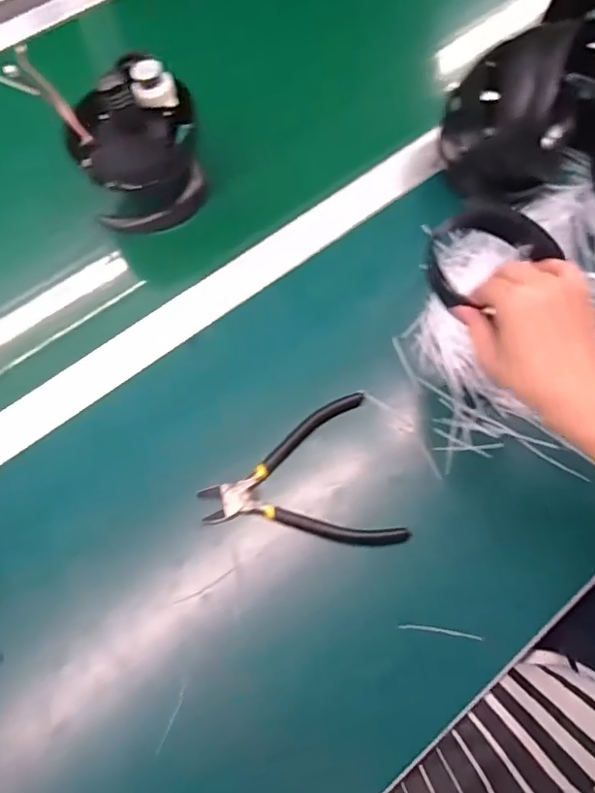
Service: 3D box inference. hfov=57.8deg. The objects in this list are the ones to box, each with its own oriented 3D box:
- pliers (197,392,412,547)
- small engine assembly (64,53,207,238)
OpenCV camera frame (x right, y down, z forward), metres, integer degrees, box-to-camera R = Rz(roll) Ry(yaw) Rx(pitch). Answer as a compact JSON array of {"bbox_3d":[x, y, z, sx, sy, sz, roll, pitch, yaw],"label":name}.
[{"bbox_3d":[-0.001,0.068,0.413,0.141,0.015,0.119,-15,69,-5],"label":"pliers"},{"bbox_3d":[-0.147,-0.231,0.497,0.108,0.123,0.089,-16,69,-5],"label":"small engine assembly"}]

